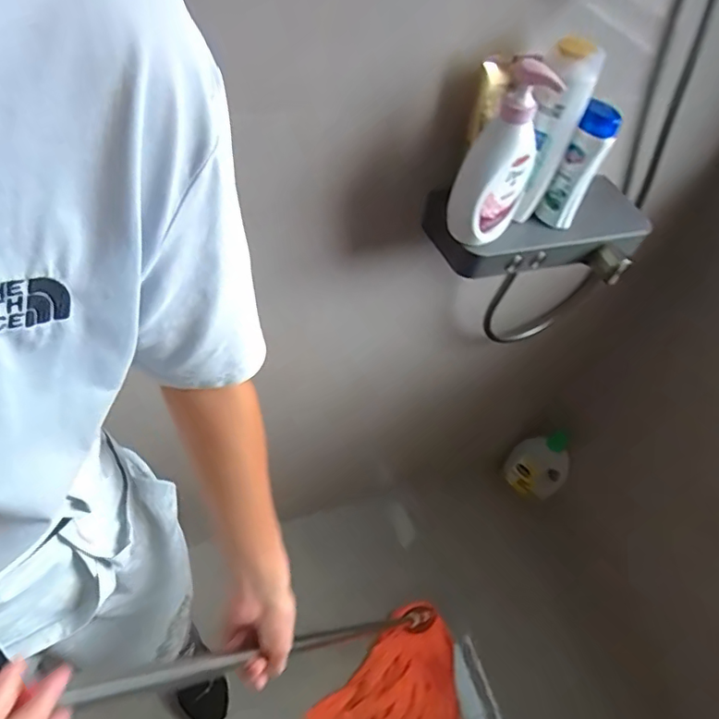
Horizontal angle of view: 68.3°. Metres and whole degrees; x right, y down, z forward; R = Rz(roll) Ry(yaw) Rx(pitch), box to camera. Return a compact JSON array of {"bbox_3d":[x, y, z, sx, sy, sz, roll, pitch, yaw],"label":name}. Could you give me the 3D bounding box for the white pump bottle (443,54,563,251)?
[{"bbox_3d":[0.163,-0.237,0.619,0.079,0.198,0.088,25,53,14],"label":"white pump bottle"}]

